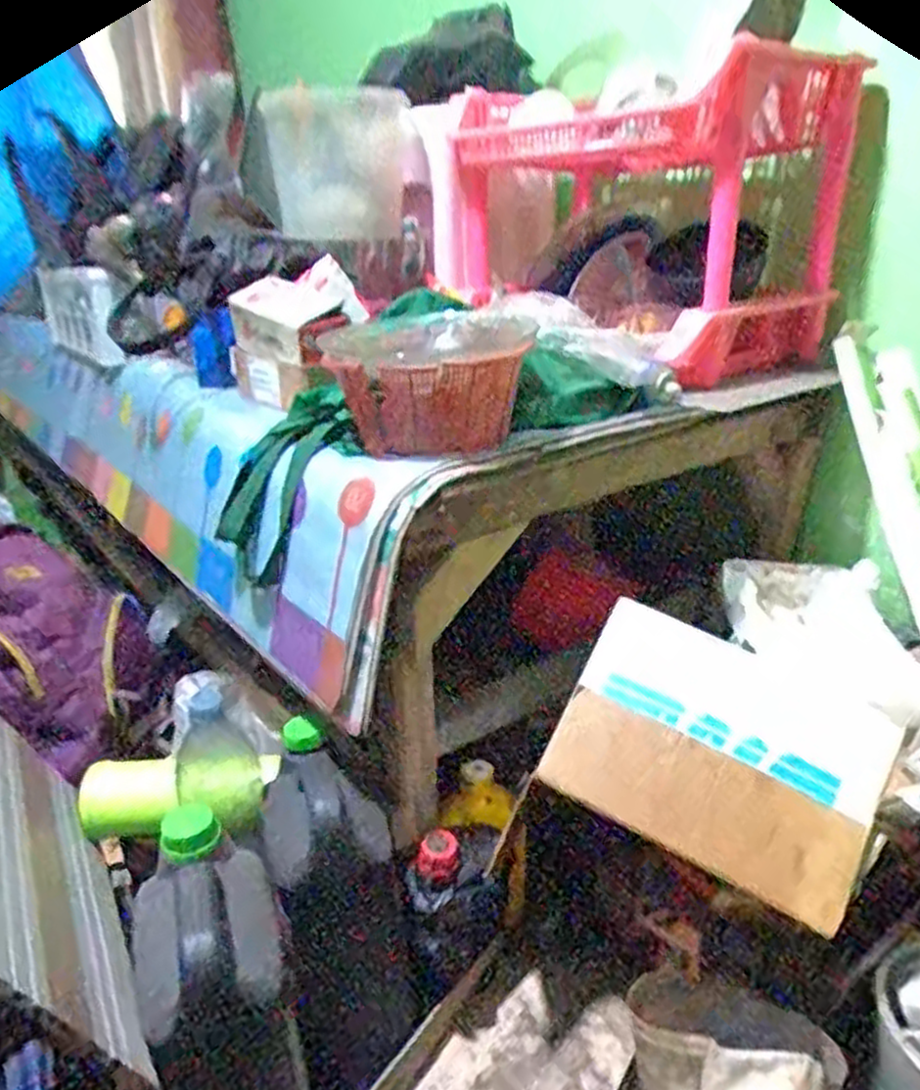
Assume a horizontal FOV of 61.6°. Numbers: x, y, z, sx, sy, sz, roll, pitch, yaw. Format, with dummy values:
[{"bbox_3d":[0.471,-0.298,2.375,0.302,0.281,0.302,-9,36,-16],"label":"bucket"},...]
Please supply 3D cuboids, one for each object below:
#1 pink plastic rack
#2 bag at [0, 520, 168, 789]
[{"bbox_3d":[0.226,-0.439,1.070,0.325,0.329,0.477,-18,27,-34],"label":"pink plastic rack"},{"bbox_3d":[-0.624,0.125,1.167,0.192,0.448,0.206,-34,3,34],"label":"bag"}]

